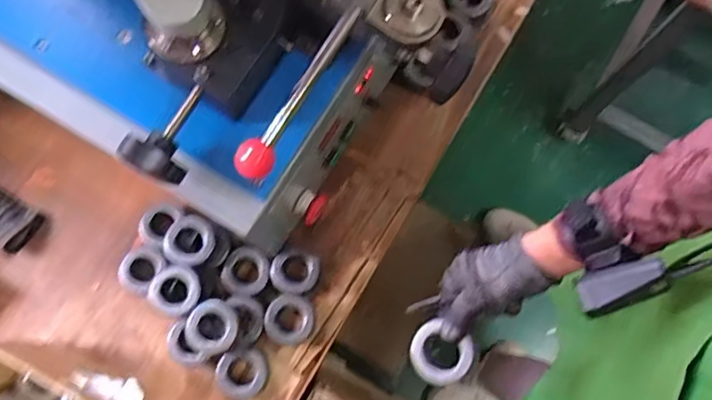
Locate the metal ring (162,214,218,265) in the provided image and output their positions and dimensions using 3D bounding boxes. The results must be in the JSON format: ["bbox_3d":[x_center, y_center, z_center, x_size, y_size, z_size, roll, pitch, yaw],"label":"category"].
[{"bbox_3d":[-0.208,0.049,0.693,0.068,0.014,0.060,23,83,21],"label":"metal ring"}]

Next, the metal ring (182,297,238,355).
[{"bbox_3d":[-0.172,0.151,0.662,0.062,0.020,0.060,0,76,0],"label":"metal ring"}]

